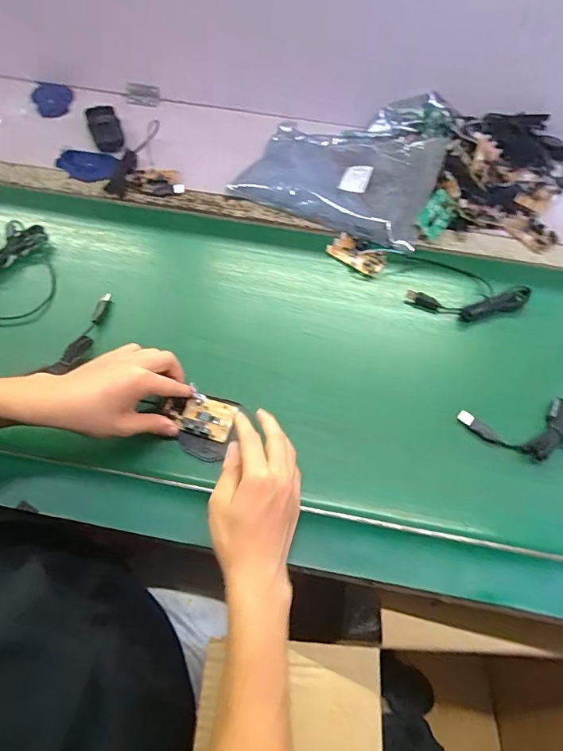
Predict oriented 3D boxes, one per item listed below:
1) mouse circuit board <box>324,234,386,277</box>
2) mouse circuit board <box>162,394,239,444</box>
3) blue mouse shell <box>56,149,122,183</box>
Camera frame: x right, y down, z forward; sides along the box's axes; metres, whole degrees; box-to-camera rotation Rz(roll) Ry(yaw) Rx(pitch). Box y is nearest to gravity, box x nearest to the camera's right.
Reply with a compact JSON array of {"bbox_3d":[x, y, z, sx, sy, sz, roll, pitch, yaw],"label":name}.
[{"bbox_3d":[0.108,-0.171,0.626,0.080,0.012,0.040,40,70,17],"label":"mouse circuit board"},{"bbox_3d":[-0.093,0.044,0.503,0.080,0.014,0.046,16,65,7],"label":"mouse circuit board"},{"bbox_3d":[-0.328,-0.352,0.748,0.105,0.010,0.070,13,64,5],"label":"blue mouse shell"}]

